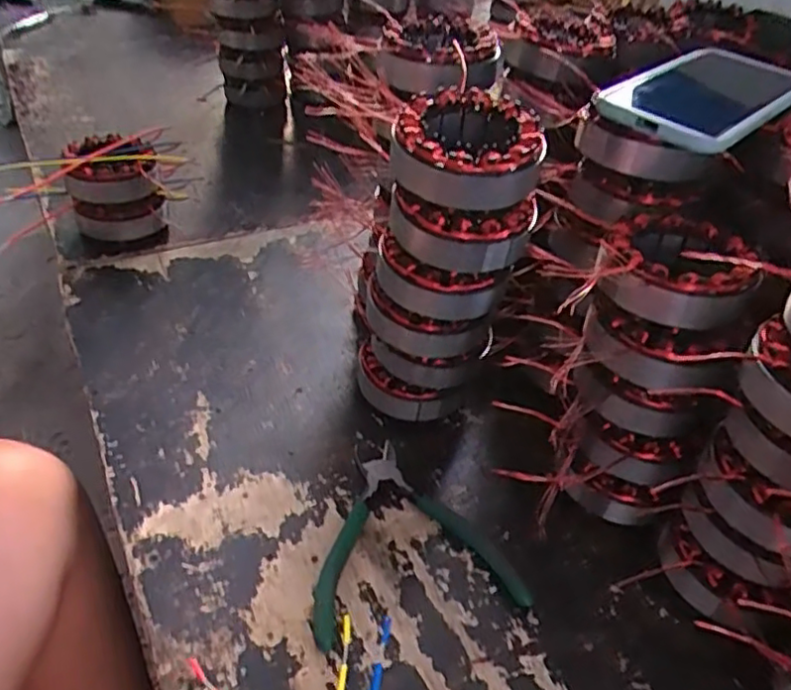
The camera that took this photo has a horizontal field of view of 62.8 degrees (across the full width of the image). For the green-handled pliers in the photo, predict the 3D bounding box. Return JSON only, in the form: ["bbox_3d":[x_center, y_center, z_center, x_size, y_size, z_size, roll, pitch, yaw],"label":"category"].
[{"bbox_3d":[0.003,0.122,0.431,0.132,0.011,0.133,-8,43,-13],"label":"green-handled pliers"}]

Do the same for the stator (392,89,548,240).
[{"bbox_3d":[0.042,-0.108,0.384,0.088,0.052,0.083,17,43,14],"label":"stator"}]

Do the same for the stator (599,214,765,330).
[{"bbox_3d":[0.164,-0.048,0.382,0.085,0.033,0.088,15,43,11],"label":"stator"}]

